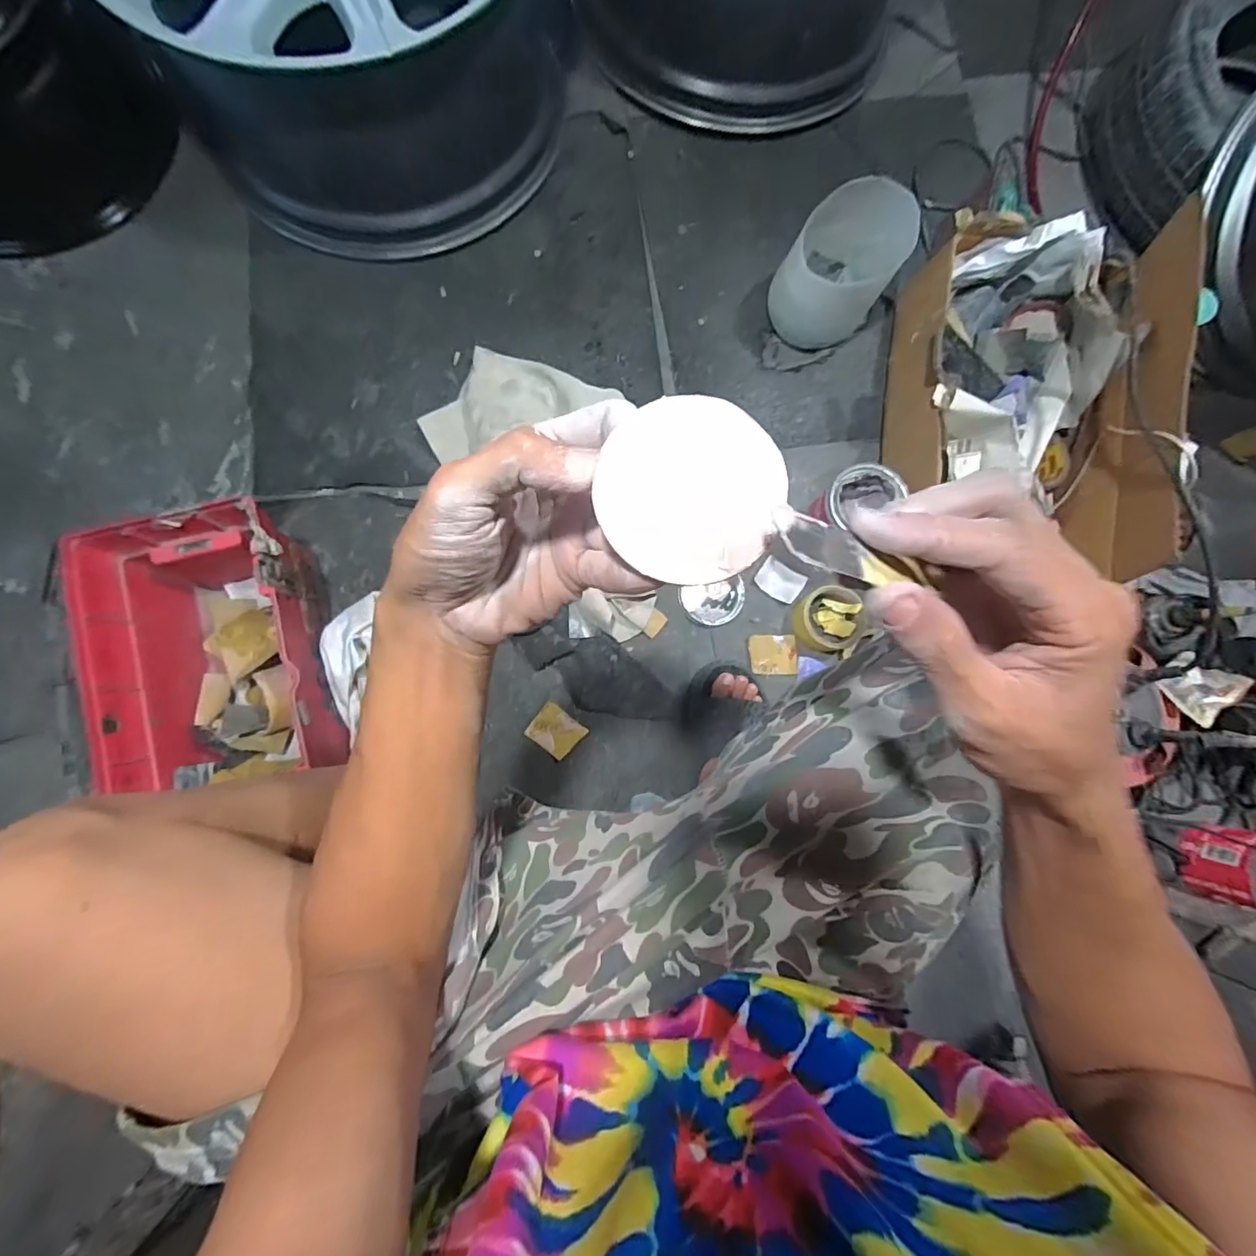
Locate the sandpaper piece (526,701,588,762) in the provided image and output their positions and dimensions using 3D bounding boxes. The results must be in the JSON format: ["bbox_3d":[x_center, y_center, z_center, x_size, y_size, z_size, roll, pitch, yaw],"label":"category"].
[{"bbox_3d":[-0.100,0.144,0.732,0.066,0.005,0.056,37,81,1],"label":"sandpaper piece"}]

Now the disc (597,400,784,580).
[{"bbox_3d":[0.022,-0.048,0.184,0.062,0.006,0.063,1,83,-6],"label":"disc"}]

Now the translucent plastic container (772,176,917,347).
[{"bbox_3d":[0.306,-0.517,0.764,0.140,0.177,0.147,35,81,-1],"label":"translucent plastic container"}]

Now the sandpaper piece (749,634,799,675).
[{"bbox_3d":[0.208,0.038,0.757,0.067,0.007,0.057,-2,94,-2],"label":"sandpaper piece"}]

